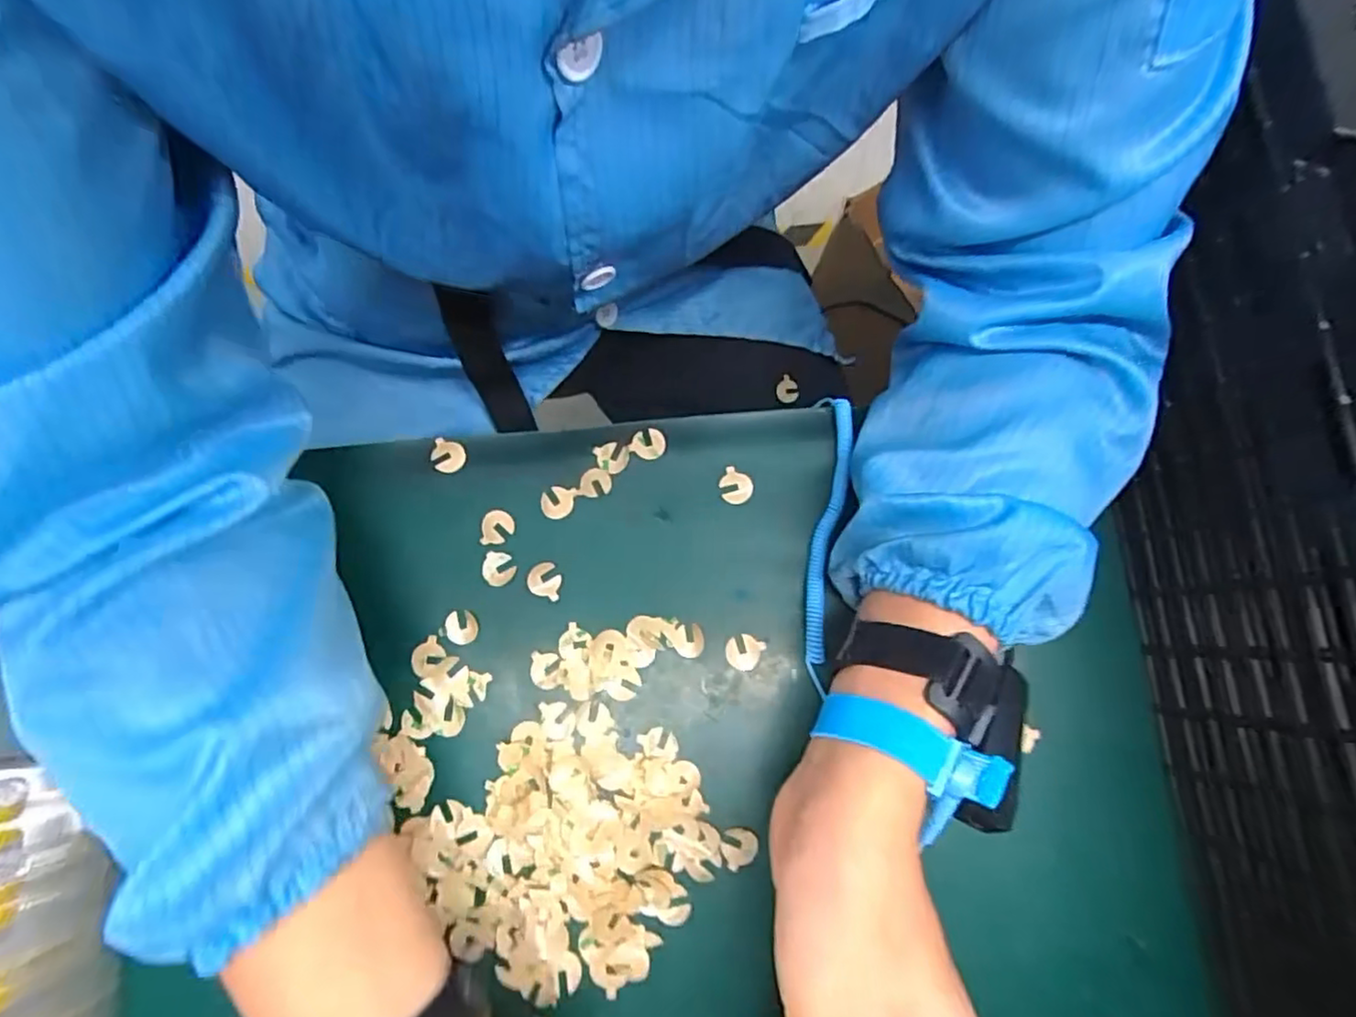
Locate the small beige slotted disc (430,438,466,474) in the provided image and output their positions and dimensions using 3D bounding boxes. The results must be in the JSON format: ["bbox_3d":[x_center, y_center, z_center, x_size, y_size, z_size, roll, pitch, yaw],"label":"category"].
[{"bbox_3d":[-0.126,-0.029,0.362,0.020,0.004,0.017,22,82,3],"label":"small beige slotted disc"}]

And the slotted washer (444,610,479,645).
[{"bbox_3d":[-0.113,0.062,0.345,0.017,0.004,0.017,-8,81,-2],"label":"slotted washer"}]

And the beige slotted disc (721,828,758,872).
[{"bbox_3d":[0.030,0.166,0.325,0.018,0.004,0.017,0,81,0],"label":"beige slotted disc"}]

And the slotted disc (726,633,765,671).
[{"bbox_3d":[0.034,0.075,0.345,0.018,0.004,0.019,0,84,1],"label":"slotted disc"}]

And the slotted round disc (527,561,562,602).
[{"bbox_3d":[-0.071,0.038,0.350,0.018,0.004,0.018,0,81,0],"label":"slotted round disc"}]

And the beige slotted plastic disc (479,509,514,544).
[{"bbox_3d":[-0.097,0.010,0.356,0.017,0.004,0.018,0,84,2],"label":"beige slotted plastic disc"}]

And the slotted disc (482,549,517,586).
[{"bbox_3d":[-0.095,0.032,0.352,0.018,0.004,0.018,0,84,-2],"label":"slotted disc"}]

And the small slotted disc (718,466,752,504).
[{"bbox_3d":[0.031,-0.012,0.363,0.019,0.004,0.017,37,86,13],"label":"small slotted disc"}]

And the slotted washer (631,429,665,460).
[{"bbox_3d":[-0.017,-0.036,0.367,0.018,0.004,0.017,1,82,5],"label":"slotted washer"}]

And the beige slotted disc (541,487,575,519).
[{"bbox_3d":[-0.066,-0.004,0.358,0.017,0.004,0.018,0,81,0],"label":"beige slotted disc"}]

